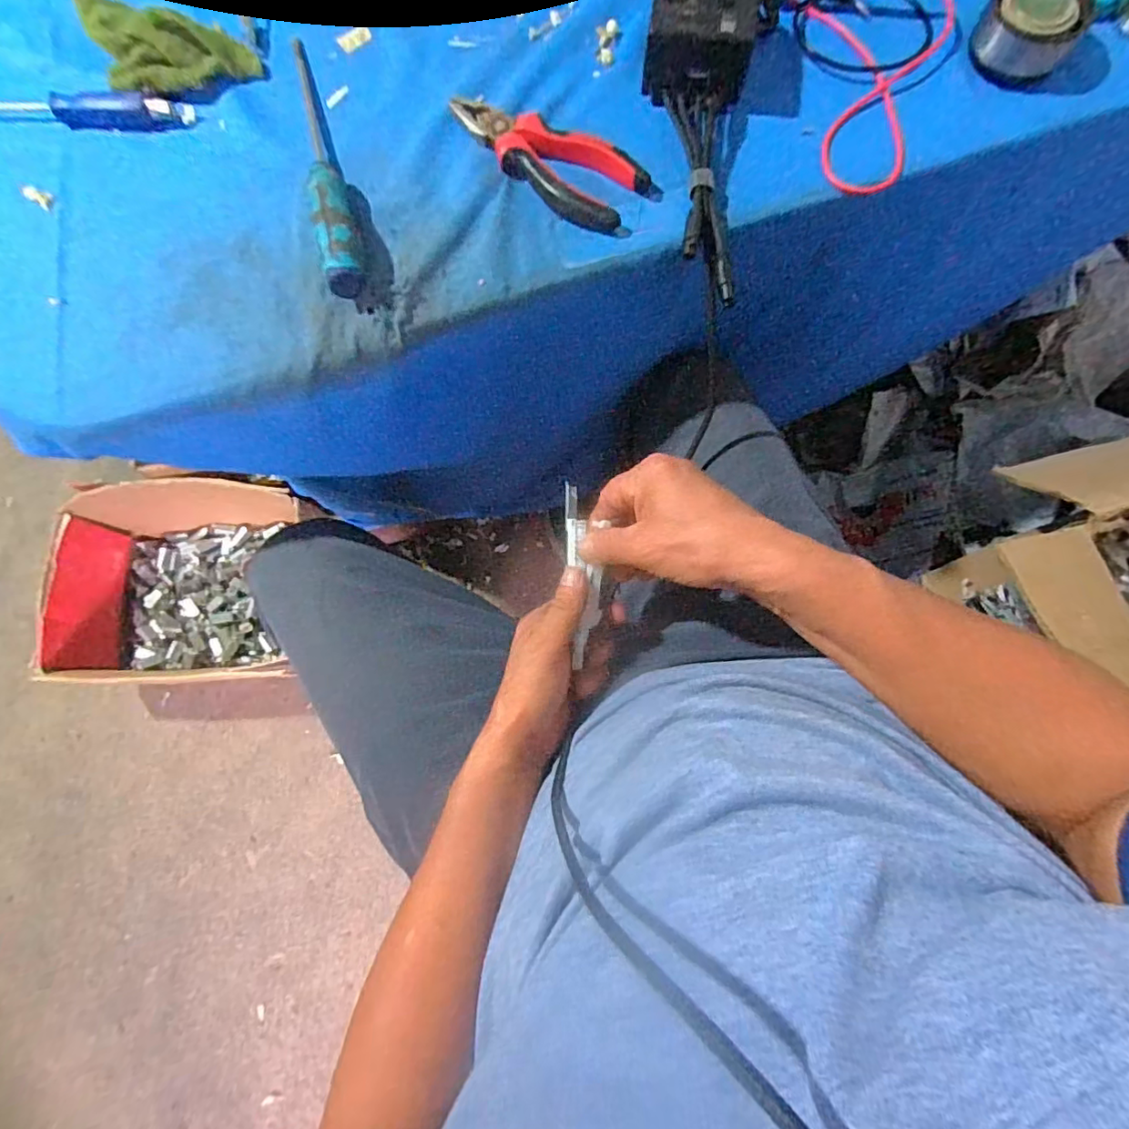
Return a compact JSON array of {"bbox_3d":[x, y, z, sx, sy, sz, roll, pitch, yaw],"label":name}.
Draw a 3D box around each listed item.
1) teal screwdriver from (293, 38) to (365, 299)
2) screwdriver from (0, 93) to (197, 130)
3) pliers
[{"bbox_3d":[-0.175,-0.298,0.405,0.024,0.030,0.241,-15,77,-3],"label":"teal screwdriver"},{"bbox_3d":[-0.379,-0.344,0.427,0.190,0.017,0.027,4,77,2],"label":"screwdriver"},{"bbox_3d":[-0.012,-0.286,0.402,0.153,0.017,0.052,27,79,7],"label":"pliers"}]

